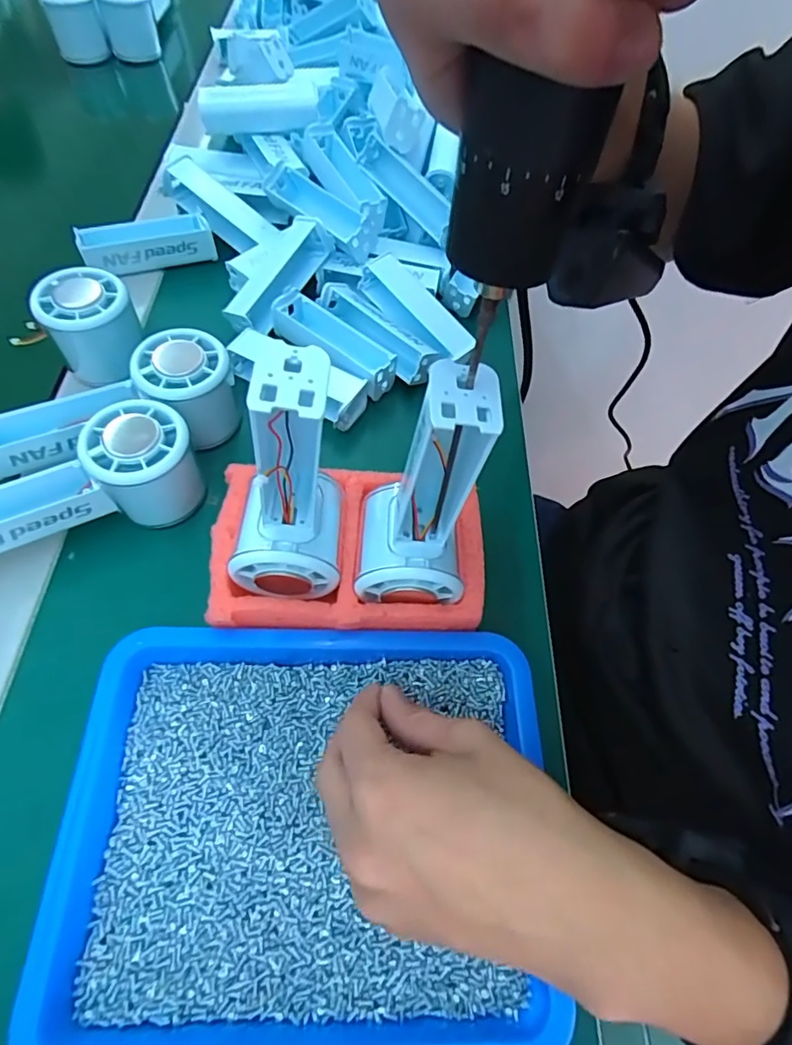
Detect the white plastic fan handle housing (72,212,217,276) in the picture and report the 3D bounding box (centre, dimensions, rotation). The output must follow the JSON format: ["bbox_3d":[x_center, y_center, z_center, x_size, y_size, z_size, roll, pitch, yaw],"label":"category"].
[{"bbox_3d":[-0.202,-0.226,0.428,0.099,0.032,0.023,-18,64,-15],"label":"white plastic fan handle housing"}]

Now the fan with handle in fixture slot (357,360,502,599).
[{"bbox_3d":[0.009,-0.007,0.244,0.047,0.146,0.057,0,61,-5],"label":"fan with handle in fixture slot"}]

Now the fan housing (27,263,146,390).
[{"bbox_3d":[-0.205,-0.132,0.358,0.057,0.053,0.059,-28,67,-19],"label":"fan housing"}]

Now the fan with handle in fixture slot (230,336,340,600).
[{"bbox_3d":[-0.053,-0.012,0.241,0.053,0.149,0.055,3,61,-4],"label":"fan with handle in fixture slot"}]

